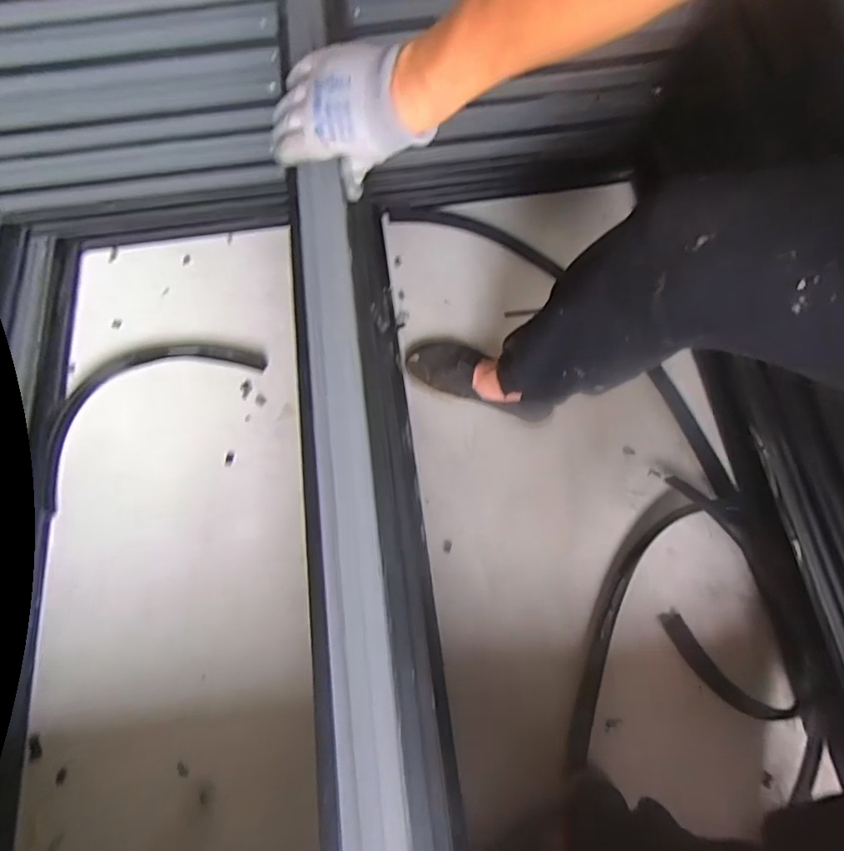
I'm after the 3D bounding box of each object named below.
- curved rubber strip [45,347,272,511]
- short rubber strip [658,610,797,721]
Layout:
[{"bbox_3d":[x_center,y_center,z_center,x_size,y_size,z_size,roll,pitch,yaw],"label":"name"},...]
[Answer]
[{"bbox_3d":[-0.483,-0.053,0.884,0.400,0.021,0.183,-38,73,-11],"label":"curved rubber strip"},{"bbox_3d":[0.396,0.325,0.699,0.053,0.022,0.175,-39,54,-12],"label":"short rubber strip"}]

